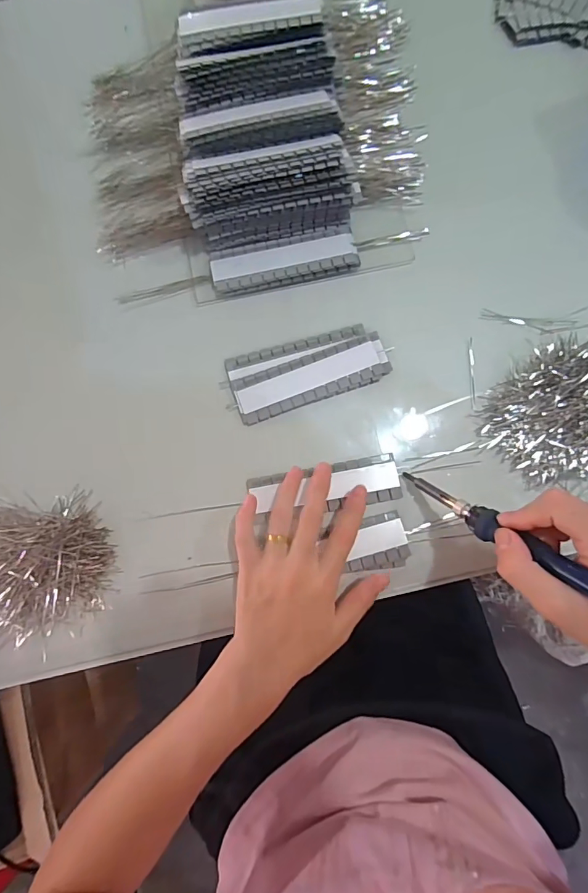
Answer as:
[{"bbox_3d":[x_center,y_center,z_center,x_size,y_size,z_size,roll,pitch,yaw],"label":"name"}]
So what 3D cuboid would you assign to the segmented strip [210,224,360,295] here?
[{"bbox_3d":[-0.009,-0.169,0.403,0.129,0.009,0.043,-11,83,0],"label":"segmented strip"}]

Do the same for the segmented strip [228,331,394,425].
[{"bbox_3d":[0.015,-0.060,0.390,0.137,0.006,0.040,-20,83,-1],"label":"segmented strip"}]

